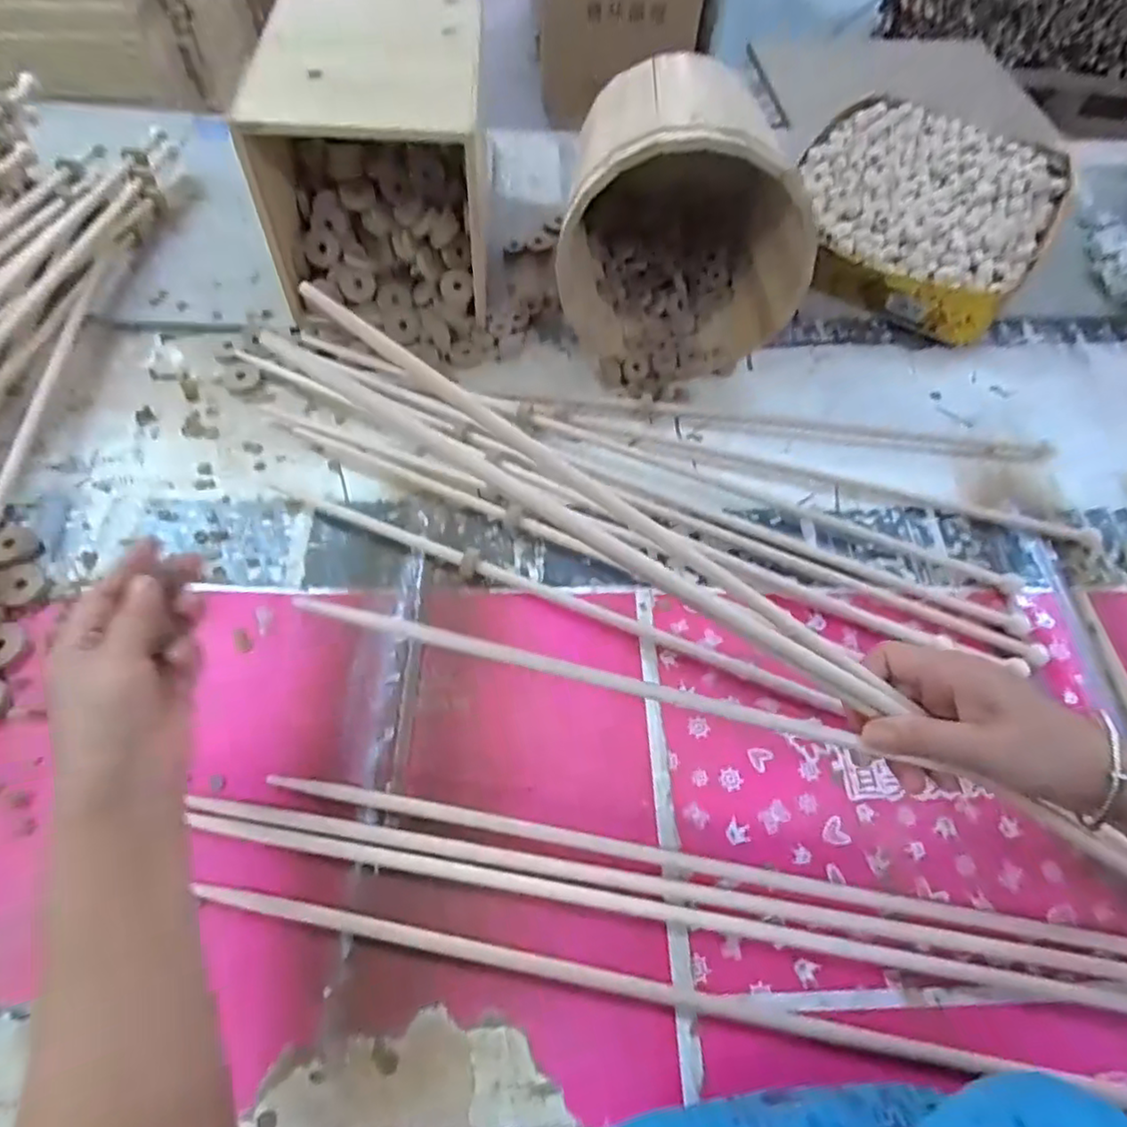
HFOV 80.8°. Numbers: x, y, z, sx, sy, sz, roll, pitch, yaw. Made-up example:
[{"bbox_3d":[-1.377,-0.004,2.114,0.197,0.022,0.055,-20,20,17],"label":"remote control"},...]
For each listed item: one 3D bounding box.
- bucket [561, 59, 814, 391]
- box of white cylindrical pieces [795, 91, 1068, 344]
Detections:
[{"bbox_3d":[0.111,-0.340,0.656,0.219,0.229,0.233,2,58,-3],"label":"bucket"},{"bbox_3d":[0.426,-0.426,0.814,0.292,0.081,0.369,33,62,16],"label":"box of white cylindrical pieces"}]

